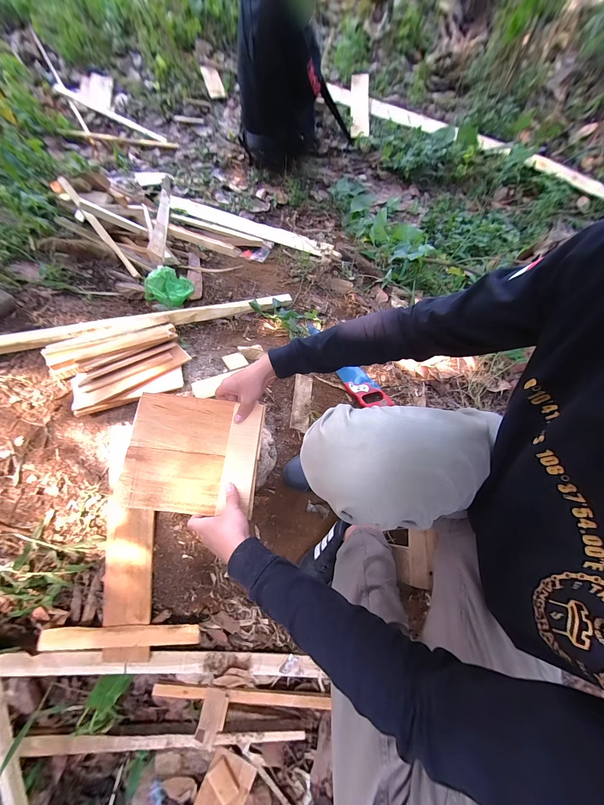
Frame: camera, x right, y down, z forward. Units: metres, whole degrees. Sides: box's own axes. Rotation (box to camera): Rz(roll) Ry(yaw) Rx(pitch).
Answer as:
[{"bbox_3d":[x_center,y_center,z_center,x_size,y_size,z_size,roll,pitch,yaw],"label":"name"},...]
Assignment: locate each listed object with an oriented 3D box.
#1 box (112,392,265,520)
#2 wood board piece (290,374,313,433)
[{"bbox_3d":[-0.202,0.091,0.487,0.238,0.012,0.204,5,74,0],"label":"box"},{"bbox_3d":[0.000,-0.003,0.739,0.053,0.007,0.176,14,58,-15],"label":"wood board piece"}]

